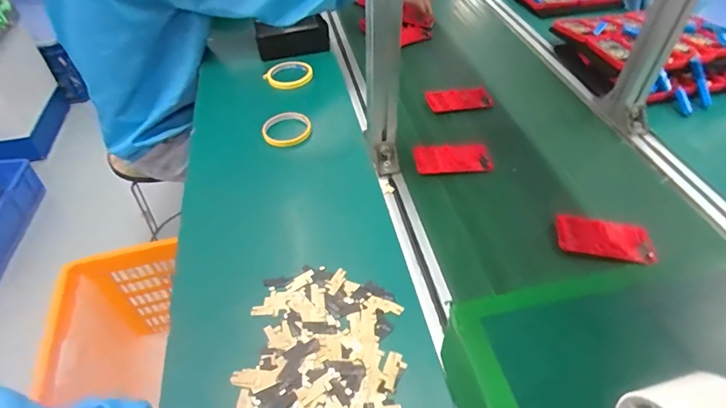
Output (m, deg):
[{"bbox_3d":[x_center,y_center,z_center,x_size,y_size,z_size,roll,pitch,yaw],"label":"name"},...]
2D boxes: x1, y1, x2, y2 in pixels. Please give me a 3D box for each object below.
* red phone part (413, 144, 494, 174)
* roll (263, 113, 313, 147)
[{"bbox_3d":[0.146,-0.076,0.698,0.122,0.010,0.056,-3,47,-2],"label":"red phone part"},{"bbox_3d":[-0.136,-0.134,0.762,0.088,0.018,0.090,0,47,0],"label":"roll"}]

